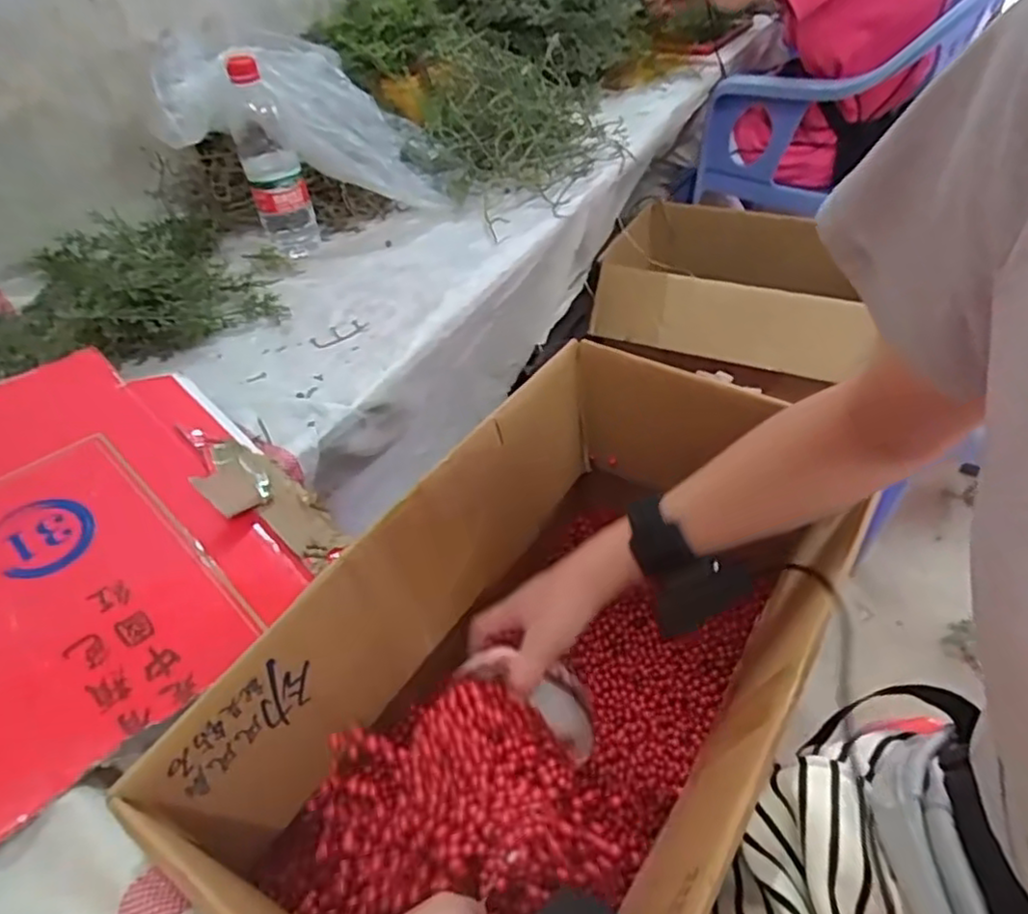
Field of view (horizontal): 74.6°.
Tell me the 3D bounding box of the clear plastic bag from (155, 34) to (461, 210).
[{"bbox_3d":[-0.256,-0.409,0.854,0.307,0.220,0.186,-16,44,-10],"label":"clear plastic bag"}]

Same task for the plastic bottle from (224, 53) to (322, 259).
[{"bbox_3d":[-0.289,-0.350,0.799,0.063,0.217,0.070,-16,45,-10],"label":"plastic bottle"}]

